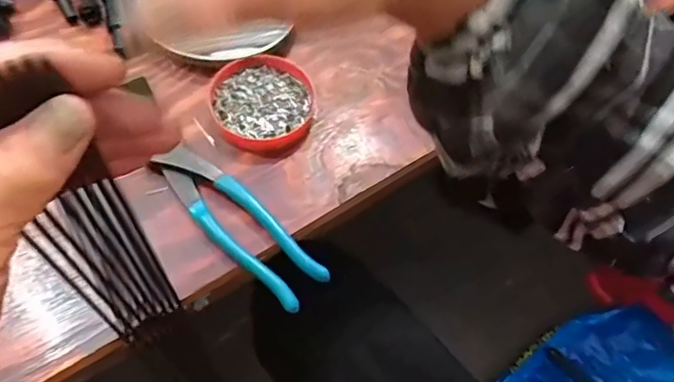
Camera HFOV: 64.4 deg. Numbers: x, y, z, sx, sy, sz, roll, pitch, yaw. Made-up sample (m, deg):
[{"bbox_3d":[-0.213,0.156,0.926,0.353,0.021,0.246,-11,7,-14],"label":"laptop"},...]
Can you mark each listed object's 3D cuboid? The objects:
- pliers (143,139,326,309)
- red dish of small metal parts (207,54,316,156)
[{"bbox_3d":[-0.070,0.019,0.366,0.039,0.017,0.146,-40,70,-22],"label":"pliers"},{"bbox_3d":[-0.056,-0.067,0.412,0.078,0.022,0.079,1,60,-2],"label":"red dish of small metal parts"}]

